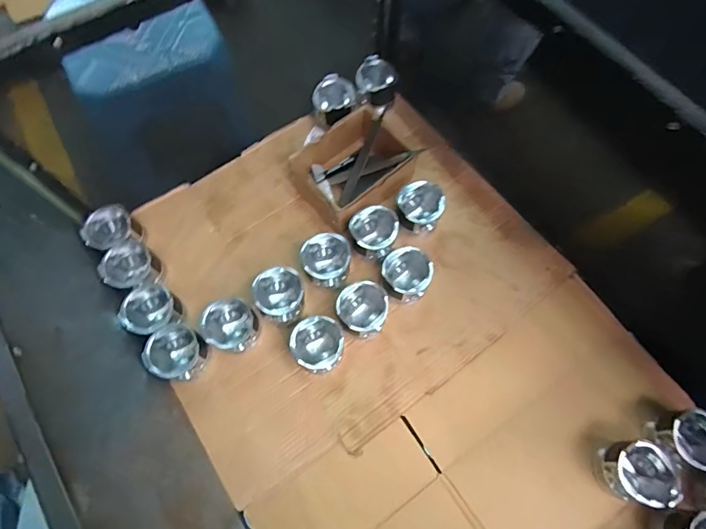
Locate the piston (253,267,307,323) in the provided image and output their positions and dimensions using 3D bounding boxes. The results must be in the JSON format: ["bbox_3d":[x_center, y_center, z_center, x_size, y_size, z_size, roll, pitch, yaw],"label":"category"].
[{"bbox_3d":[-0.123,0.048,0.727,0.085,0.078,0.085,-29,70,-10],"label":"piston"}]

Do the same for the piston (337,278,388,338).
[{"bbox_3d":[0.018,0.080,0.727,0.078,0.077,0.087,-22,67,-8],"label":"piston"}]

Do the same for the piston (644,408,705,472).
[{"bbox_3d":[0.496,0.263,0.634,0.080,0.057,0.086,-26,69,-9],"label":"piston"}]

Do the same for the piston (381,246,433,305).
[{"bbox_3d":[0.090,0.025,0.746,0.081,0.090,0.082,23,70,8],"label":"piston"}]

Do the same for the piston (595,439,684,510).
[{"bbox_3d":[0.408,0.302,0.621,0.077,0.066,0.082,0,69,-1],"label":"piston"}]

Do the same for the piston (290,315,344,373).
[{"bbox_3d":[-0.055,0.133,0.706,0.081,0.076,0.089,0,69,-1],"label":"piston"}]

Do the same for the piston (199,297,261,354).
[{"bbox_3d":[-0.199,0.103,0.714,0.080,0.078,0.079,0,69,-1],"label":"piston"}]

